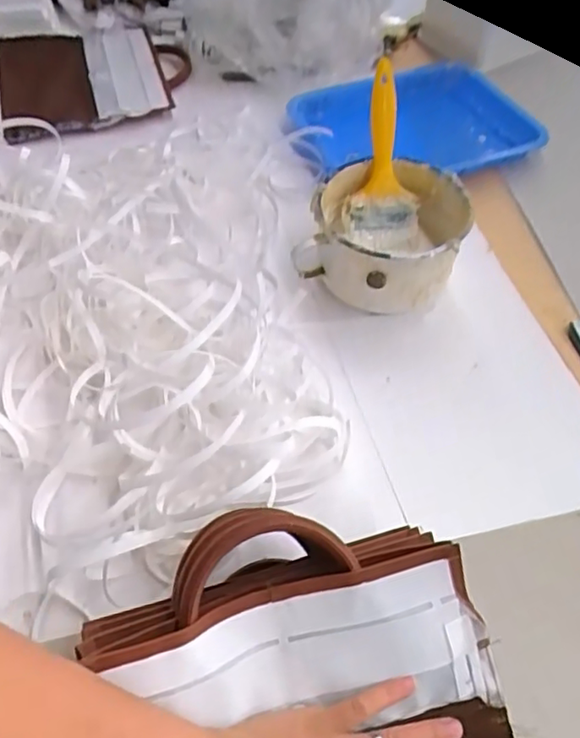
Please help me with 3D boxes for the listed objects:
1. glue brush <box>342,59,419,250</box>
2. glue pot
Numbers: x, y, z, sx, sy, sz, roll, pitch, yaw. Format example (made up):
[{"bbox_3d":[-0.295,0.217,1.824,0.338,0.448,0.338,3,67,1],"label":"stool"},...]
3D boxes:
[{"bbox_3d":[0.088,-0.196,0.568,0.069,0.162,0.028,-2,27,-3],"label":"glue brush"},{"bbox_3d":[0.092,-0.128,0.572,0.134,0.081,0.125,1,54,-1],"label":"glue pot"}]

